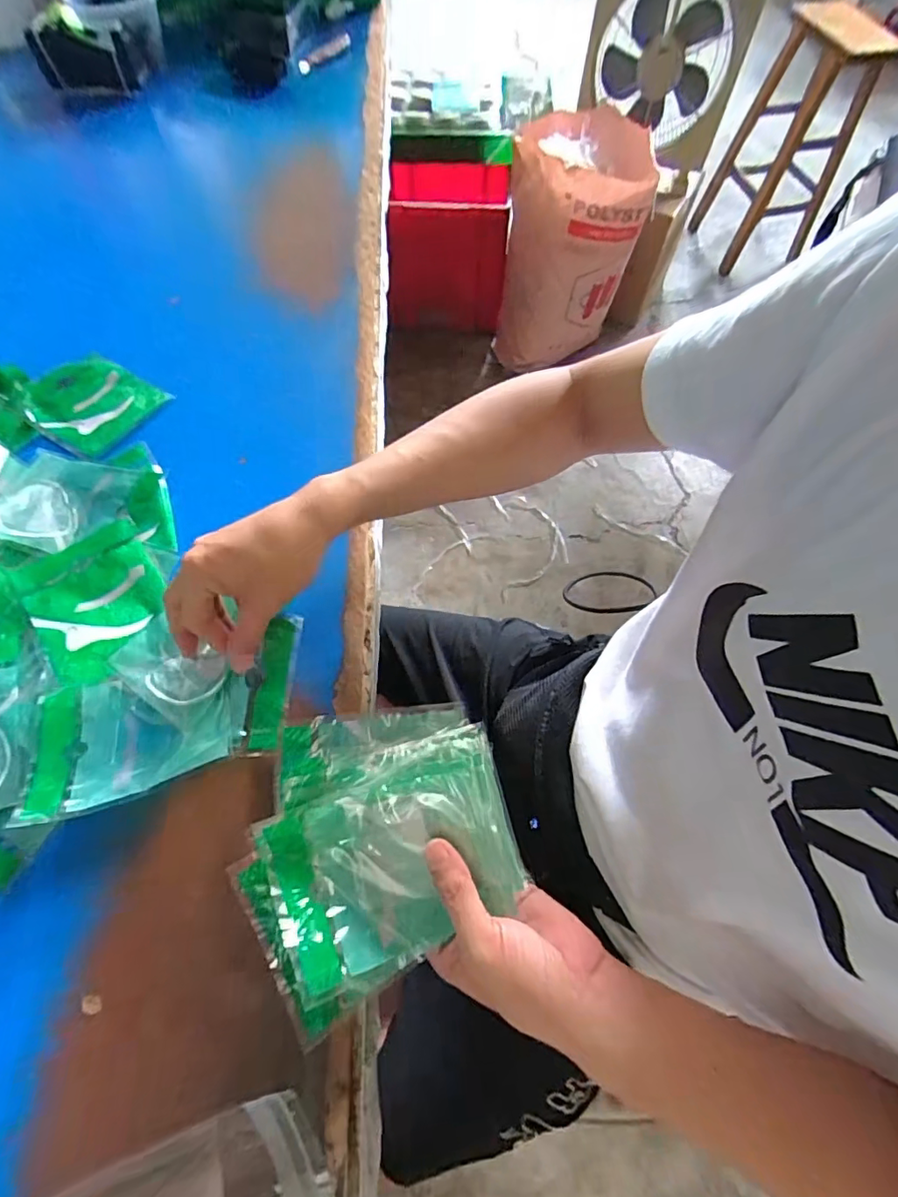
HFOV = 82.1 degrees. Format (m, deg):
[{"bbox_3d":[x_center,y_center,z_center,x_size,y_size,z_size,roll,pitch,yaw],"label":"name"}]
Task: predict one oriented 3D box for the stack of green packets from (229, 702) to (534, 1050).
[{"bbox_3d":[-0.048,0.147,0.328,0.167,0.039,0.165,-19,66,-10],"label":"stack of green packets"}]

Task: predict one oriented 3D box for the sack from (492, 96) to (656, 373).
[{"bbox_3d":[0.295,-0.837,1.302,0.318,0.518,0.210,1,64,0],"label":"sack"}]

